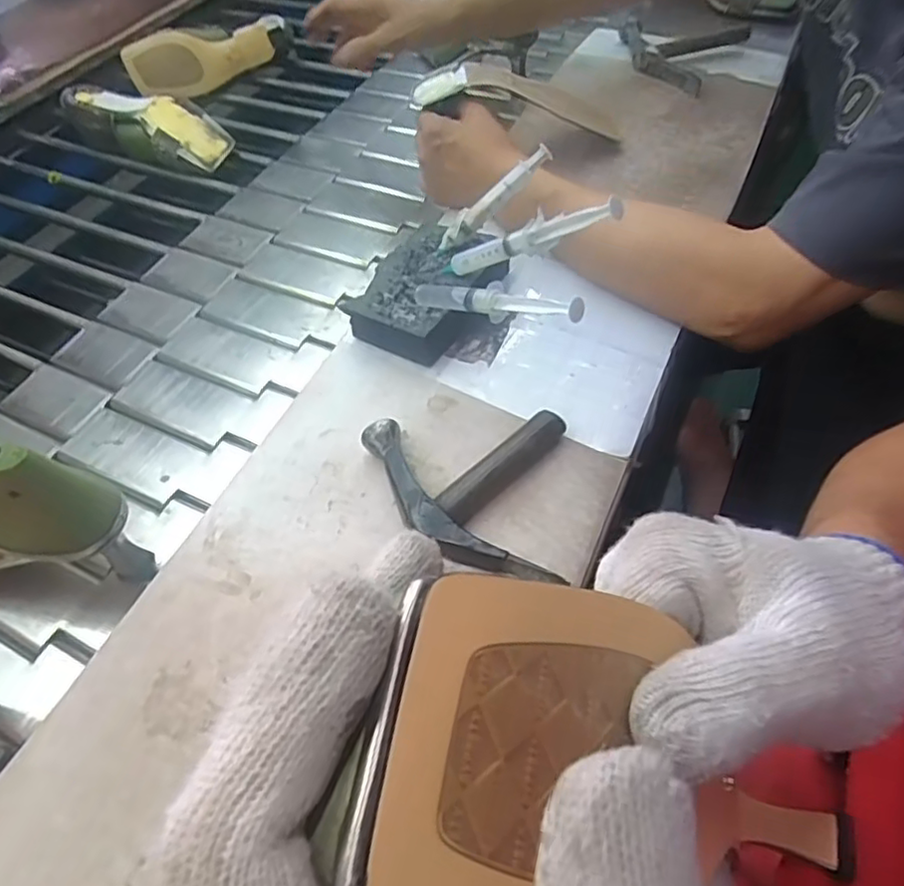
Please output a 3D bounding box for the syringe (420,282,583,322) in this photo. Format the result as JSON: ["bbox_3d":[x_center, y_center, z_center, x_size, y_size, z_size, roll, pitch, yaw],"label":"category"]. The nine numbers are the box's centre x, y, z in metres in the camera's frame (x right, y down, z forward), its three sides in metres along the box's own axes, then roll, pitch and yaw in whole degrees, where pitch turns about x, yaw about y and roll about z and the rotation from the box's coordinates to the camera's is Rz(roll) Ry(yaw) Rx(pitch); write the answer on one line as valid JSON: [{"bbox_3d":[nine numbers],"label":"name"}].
[{"bbox_3d":[0.031,-0.102,0.446,0.150,0.020,0.024,18,54,43],"label":"syringe"}]

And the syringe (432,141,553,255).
[{"bbox_3d":[0.031,-0.199,0.519,0.116,0.020,0.024,-35,51,19],"label":"syringe"}]

